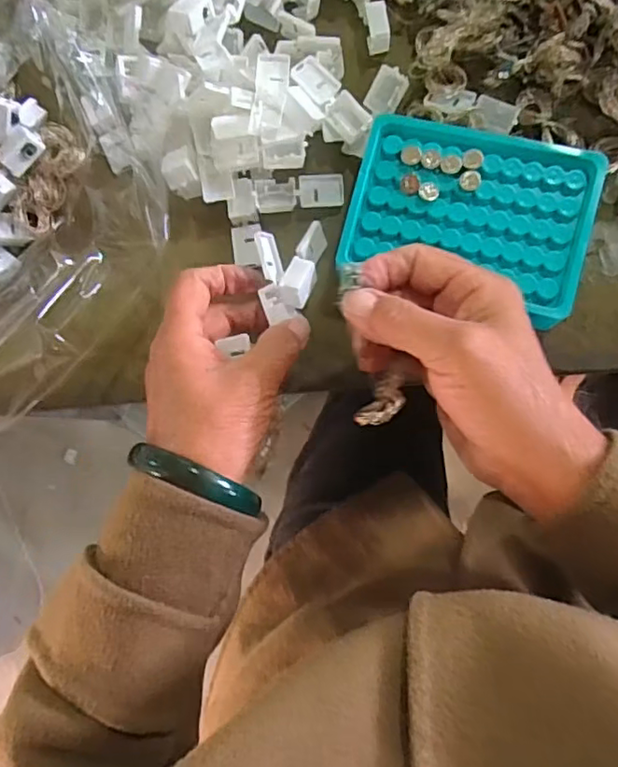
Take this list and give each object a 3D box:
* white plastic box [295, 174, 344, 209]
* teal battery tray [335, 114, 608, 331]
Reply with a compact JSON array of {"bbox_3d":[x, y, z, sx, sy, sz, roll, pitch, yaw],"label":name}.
[{"bbox_3d":[0.007,-0.119,0.362,0.029,0.004,0.020,-3,99,-8],"label":"white plastic box"},{"bbox_3d":[0.089,-0.096,0.326,0.129,0.014,0.093,17,88,9],"label":"teal battery tray"}]

